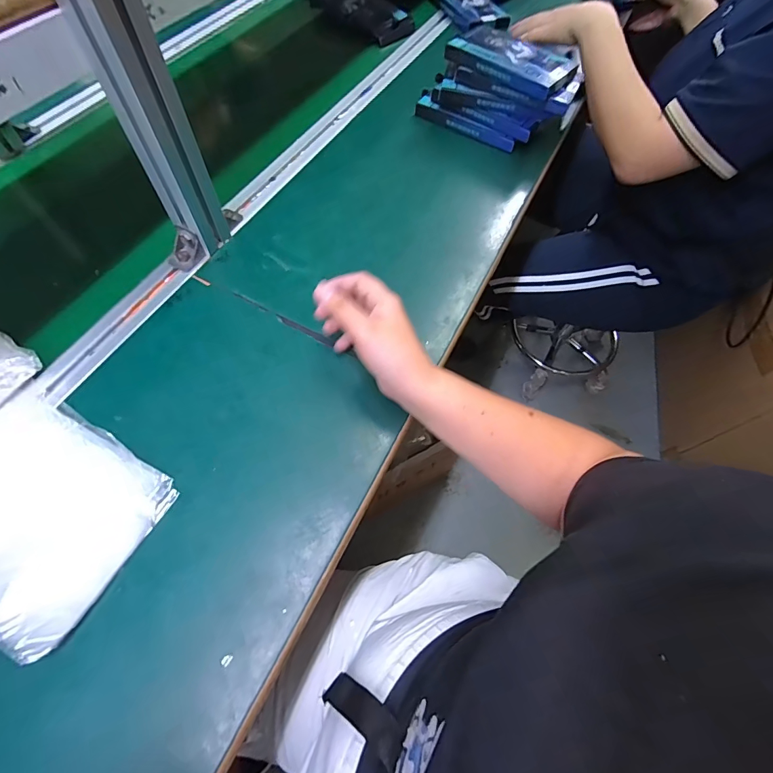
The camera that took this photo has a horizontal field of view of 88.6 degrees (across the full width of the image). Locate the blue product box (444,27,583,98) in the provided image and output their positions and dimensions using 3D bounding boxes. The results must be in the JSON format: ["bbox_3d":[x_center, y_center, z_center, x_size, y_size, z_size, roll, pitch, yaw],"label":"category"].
[{"bbox_3d":[0.176,-0.461,0.557,0.161,0.023,0.094,36,66,16],"label":"blue product box"}]

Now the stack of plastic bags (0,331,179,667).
[{"bbox_3d":[-0.342,0.057,0.329,0.326,0.061,0.173,28,65,12],"label":"stack of plastic bags"}]

